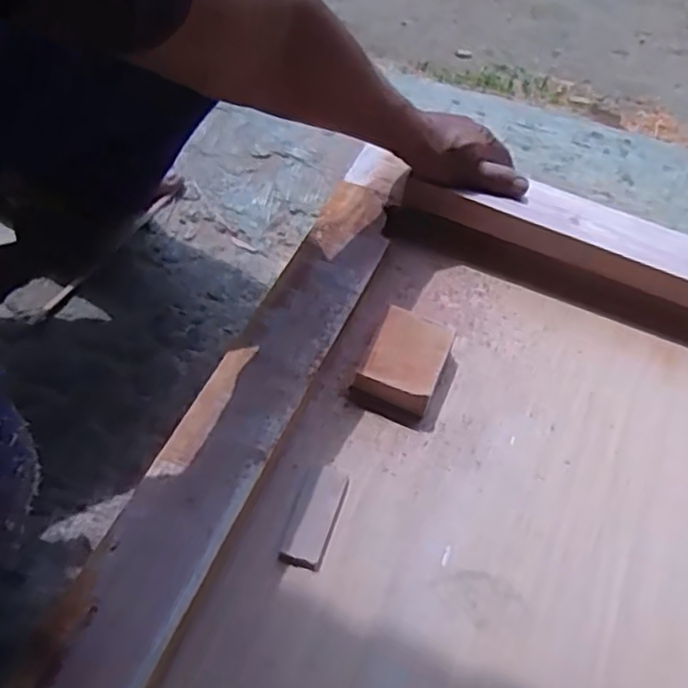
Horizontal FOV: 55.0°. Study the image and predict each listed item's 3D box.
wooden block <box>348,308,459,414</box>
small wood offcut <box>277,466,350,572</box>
[{"bbox_3d":[0.053,0.015,0.577,0.065,0.030,0.081,22,54,11],"label":"wooden block"},{"bbox_3d":[-0.021,0.130,0.502,0.033,0.014,0.079,16,53,6],"label":"small wood offcut"}]

